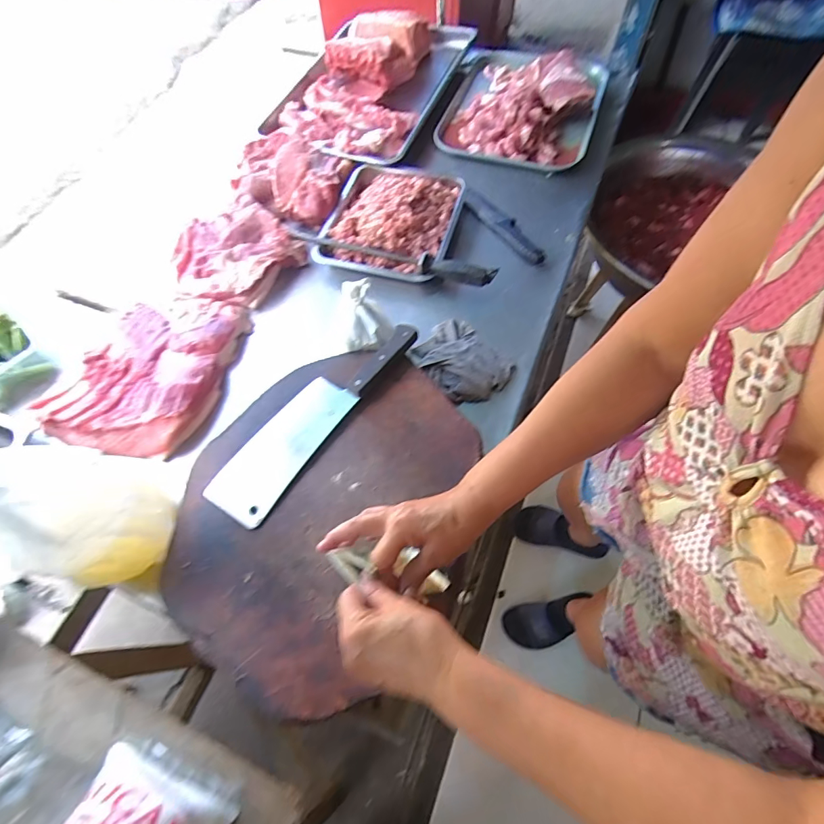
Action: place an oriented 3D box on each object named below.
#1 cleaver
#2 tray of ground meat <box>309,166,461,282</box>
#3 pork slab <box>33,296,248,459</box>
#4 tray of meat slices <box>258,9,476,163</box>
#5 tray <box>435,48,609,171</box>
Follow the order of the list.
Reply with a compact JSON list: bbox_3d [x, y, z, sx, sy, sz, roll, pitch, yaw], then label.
[{"bbox_3d":[-0.136,-0.004,0.625,0.091,0.023,0.354,32,68,17],"label":"cleaver"},{"bbox_3d":[-0.041,-0.407,0.898,0.256,0.056,0.296,12,64,9],"label":"tray of ground meat"},{"bbox_3d":[-0.462,-0.084,0.779,0.258,0.046,0.331,15,64,10],"label":"pork slab"},{"bbox_3d":[-0.089,-0.866,1.110,0.379,0.101,0.598,21,65,13],"label":"tray of meat slices"},{"bbox_3d":[0.272,-0.762,1.060,0.354,0.081,0.433,16,65,11],"label":"tray"}]

